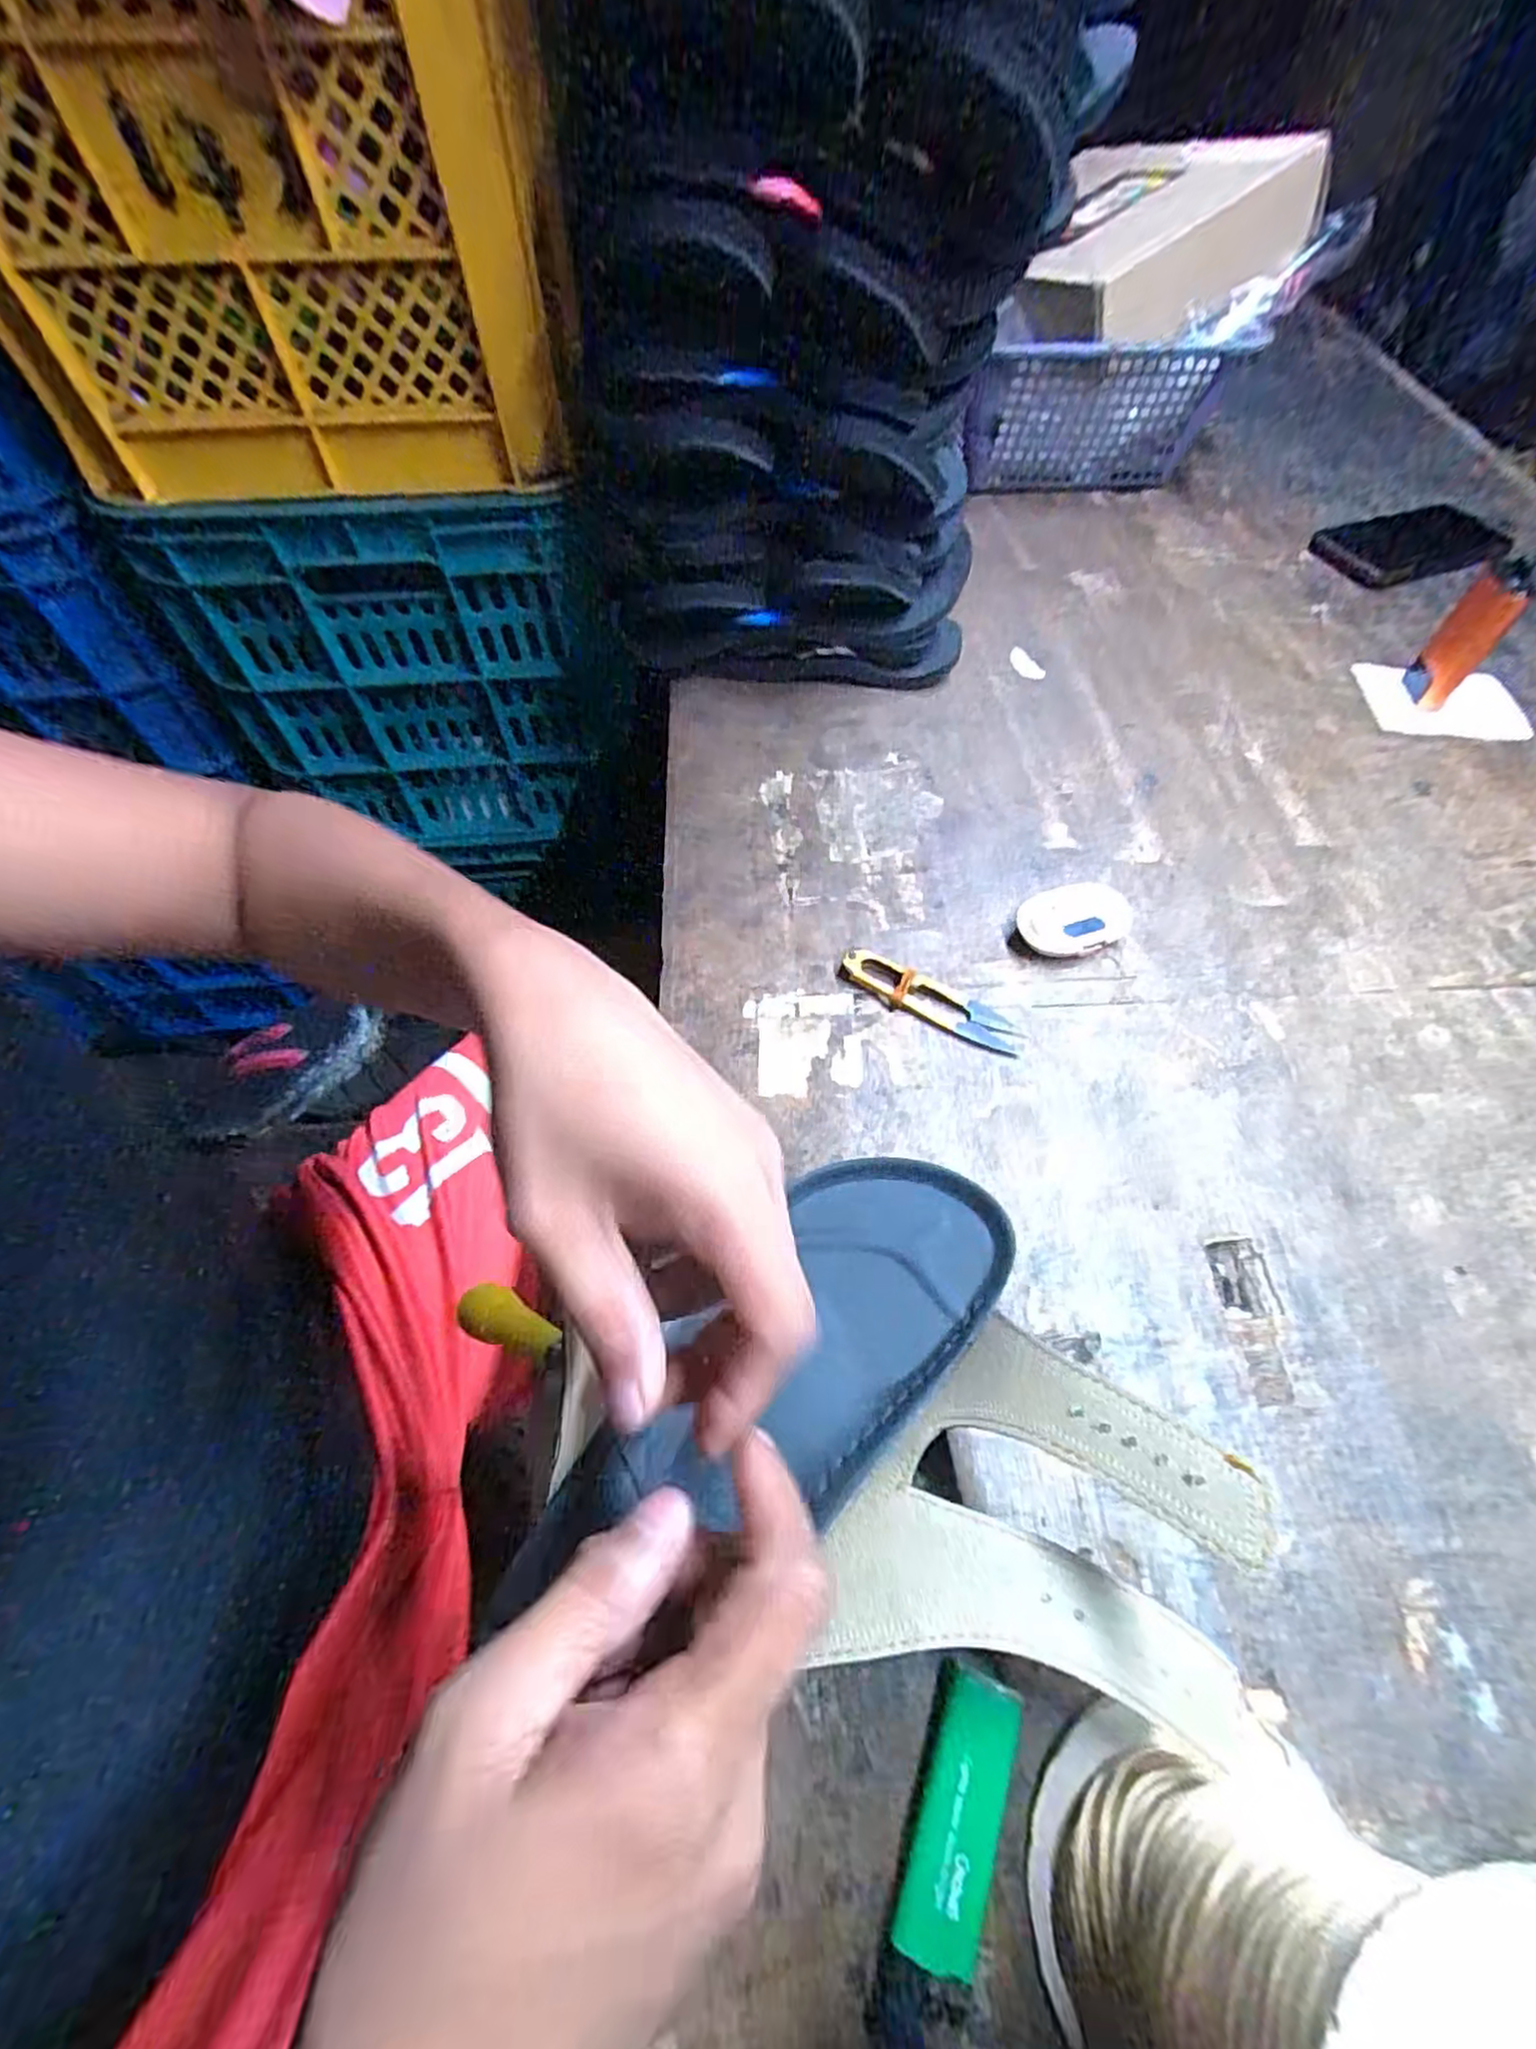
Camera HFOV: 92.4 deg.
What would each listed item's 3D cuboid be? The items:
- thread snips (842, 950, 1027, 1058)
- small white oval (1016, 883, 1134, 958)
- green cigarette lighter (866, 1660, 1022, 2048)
[{"bbox_3d":[0.088,-0.014,0.394,0.100,0.012,0.024,24,62,14],"label":"thread snips"},{"bbox_3d":[0.173,-0.058,0.418,0.068,0.018,0.041,-18,61,-10],"label":"small white oval"},{"bbox_3d":[0.055,0.249,0.222,0.025,0.011,0.086,20,62,12],"label":"green cigarette lighter"}]

